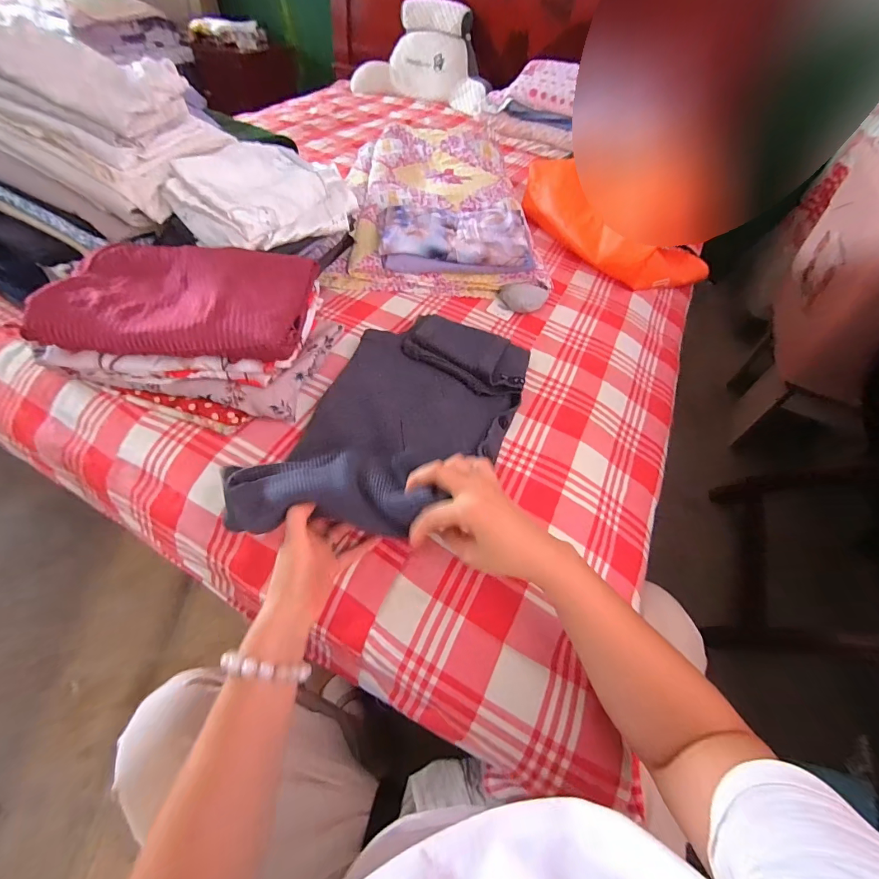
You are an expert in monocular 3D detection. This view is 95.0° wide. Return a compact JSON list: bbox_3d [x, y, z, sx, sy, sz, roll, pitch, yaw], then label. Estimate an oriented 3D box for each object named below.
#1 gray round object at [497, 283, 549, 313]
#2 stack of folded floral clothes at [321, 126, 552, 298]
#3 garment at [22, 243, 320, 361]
[{"bbox_3d":[0.168,-0.285,0.797,0.098,0.034,0.065,7,51,0],"label":"gray round object"},{"bbox_3d":[-0.021,-0.590,0.979,0.429,0.108,0.672,0,52,-6],"label":"stack of folded floral clothes"},{"bbox_3d":[-0.349,-0.206,0.568,0.324,0.048,0.220,3,51,-3],"label":"garment"}]

